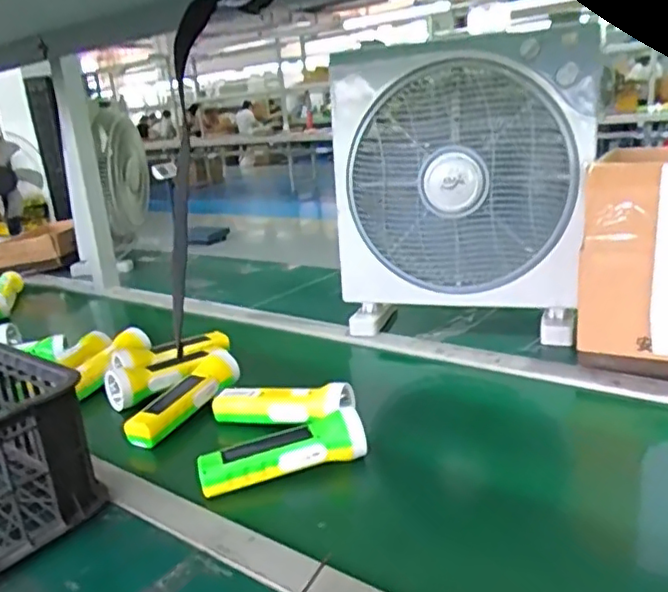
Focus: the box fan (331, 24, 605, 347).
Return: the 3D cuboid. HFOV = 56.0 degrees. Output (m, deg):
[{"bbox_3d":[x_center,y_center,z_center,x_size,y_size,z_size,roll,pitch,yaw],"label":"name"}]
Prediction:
[{"bbox_3d":[0.187,-0.160,0.946,0.378,0.425,0.116,2,16,24],"label":"box fan"}]

